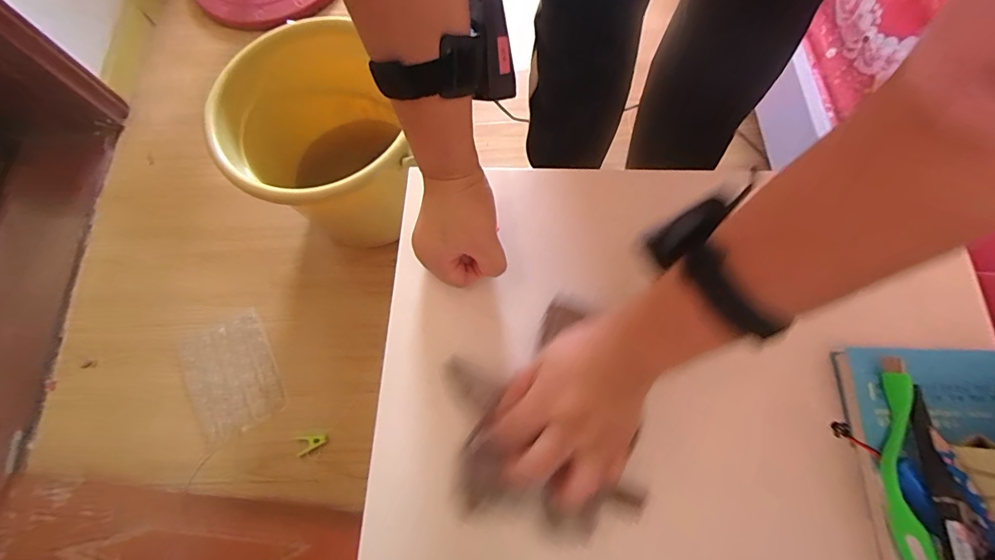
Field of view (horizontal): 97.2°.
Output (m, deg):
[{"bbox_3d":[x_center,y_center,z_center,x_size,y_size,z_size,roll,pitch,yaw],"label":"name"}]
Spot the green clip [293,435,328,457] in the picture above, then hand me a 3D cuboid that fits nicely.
[{"bbox_3d":[-0.344,0.300,0.809,0.058,0.004,0.034,-14,71,-1],"label":"green clip"}]

